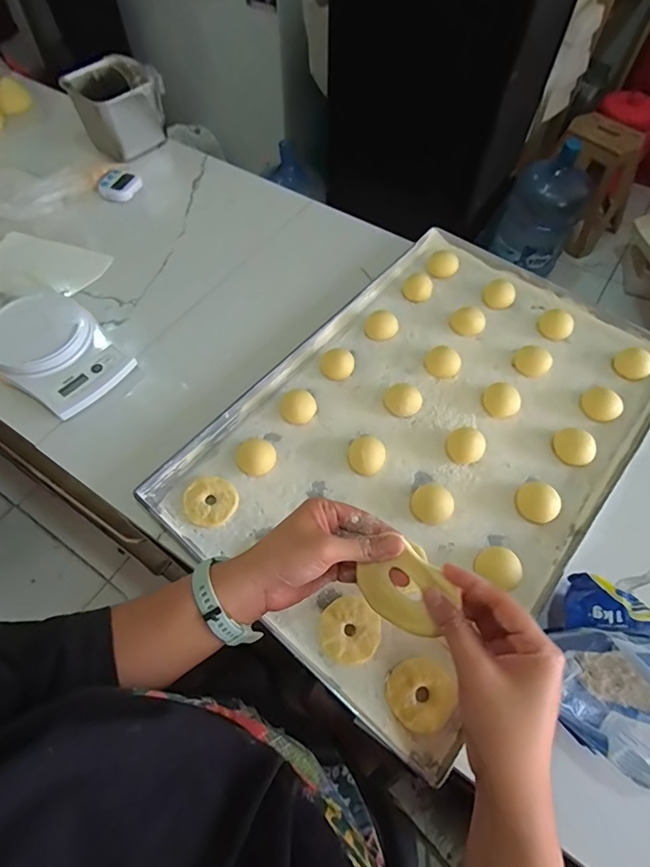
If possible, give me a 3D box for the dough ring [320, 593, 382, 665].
[{"bbox_3d":[0.025,0.197,0.456,0.061,0.007,0.059,0,61,1],"label":"dough ring"}]

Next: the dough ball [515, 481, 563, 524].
[{"bbox_3d":[0.242,0.080,0.520,0.041,0.027,0.046,-36,66,-18],"label":"dough ball"}]

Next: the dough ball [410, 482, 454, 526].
[{"bbox_3d":[0.122,0.082,0.519,0.042,0.024,0.044,0,61,1],"label":"dough ball"}]

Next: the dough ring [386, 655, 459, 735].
[{"bbox_3d":[0.093,0.243,0.428,0.065,0.010,0.058,-34,66,-16],"label":"dough ring"}]

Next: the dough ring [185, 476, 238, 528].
[{"bbox_3d":[-0.133,0.079,0.524,0.060,0.010,0.057,0,61,1],"label":"dough ring"}]

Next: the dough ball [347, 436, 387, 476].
[{"bbox_3d":[0.050,0.027,0.547,0.044,0.021,0.042,0,61,1],"label":"dough ball"}]

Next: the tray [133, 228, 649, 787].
[{"bbox_3d":[0.137,-0.010,0.571,0.416,0.025,0.605,37,68,19],"label":"tray"}]

